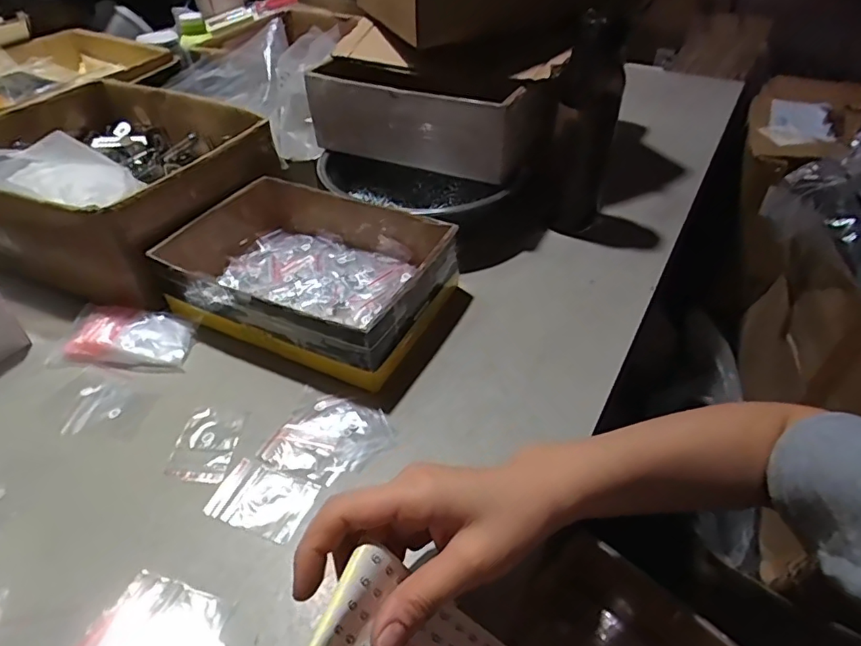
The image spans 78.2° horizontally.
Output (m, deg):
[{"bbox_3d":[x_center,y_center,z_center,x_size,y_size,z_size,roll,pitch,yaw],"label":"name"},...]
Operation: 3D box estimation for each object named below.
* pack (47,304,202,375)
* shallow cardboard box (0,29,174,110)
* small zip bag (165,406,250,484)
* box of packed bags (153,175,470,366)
[{"bbox_3d":[-0.292,0.014,0.499,0.131,0.020,0.072,0,42,1],"label":"pack"},{"bbox_3d":[-0.553,-0.363,0.778,0.232,0.046,0.256,13,44,15],"label":"shallow cardboard box"},{"bbox_3d":[-0.178,0.096,0.423,0.049,0.005,0.064,4,43,5],"label":"small zip bag"},{"bbox_3d":[-0.120,-0.054,0.530,0.255,0.072,0.178,18,46,20],"label":"box of packed bags"}]

